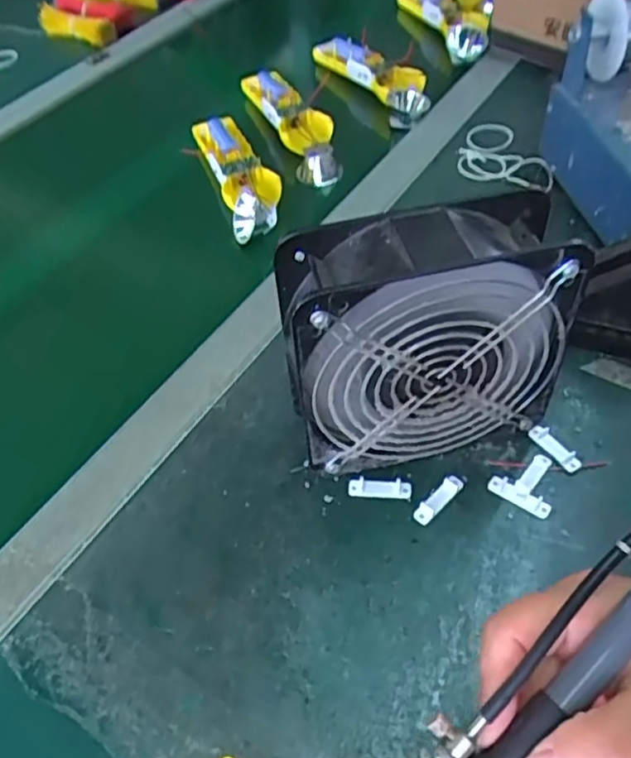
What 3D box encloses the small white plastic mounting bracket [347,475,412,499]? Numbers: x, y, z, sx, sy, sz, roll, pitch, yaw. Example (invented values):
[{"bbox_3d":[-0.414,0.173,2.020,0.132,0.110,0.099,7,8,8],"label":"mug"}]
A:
[{"bbox_3d":[0.039,0.065,0.392,0.037,0.004,0.011,1,49,6],"label":"small white plastic mounting bracket"}]

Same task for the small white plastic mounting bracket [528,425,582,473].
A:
[{"bbox_3d":[0.150,0.042,0.405,0.011,0.008,0.037,-25,52,-16],"label":"small white plastic mounting bracket"}]

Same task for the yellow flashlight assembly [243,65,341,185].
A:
[{"bbox_3d":[-0.024,-0.272,0.683,0.047,0.035,0.205,-19,50,-11],"label":"yellow flashlight assembly"}]

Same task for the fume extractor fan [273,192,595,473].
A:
[{"bbox_3d":[0.060,-0.017,0.367,0.150,0.149,0.061,-13,49,-6],"label":"fume extractor fan"}]

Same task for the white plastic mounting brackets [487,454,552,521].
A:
[{"bbox_3d":[0.129,0.059,0.391,0.037,0.008,0.038,28,57,26],"label":"white plastic mounting brackets"}]

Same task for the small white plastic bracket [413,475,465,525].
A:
[{"bbox_3d":[0.073,0.070,0.386,0.038,0.006,0.011,-37,56,-25],"label":"small white plastic bracket"}]

